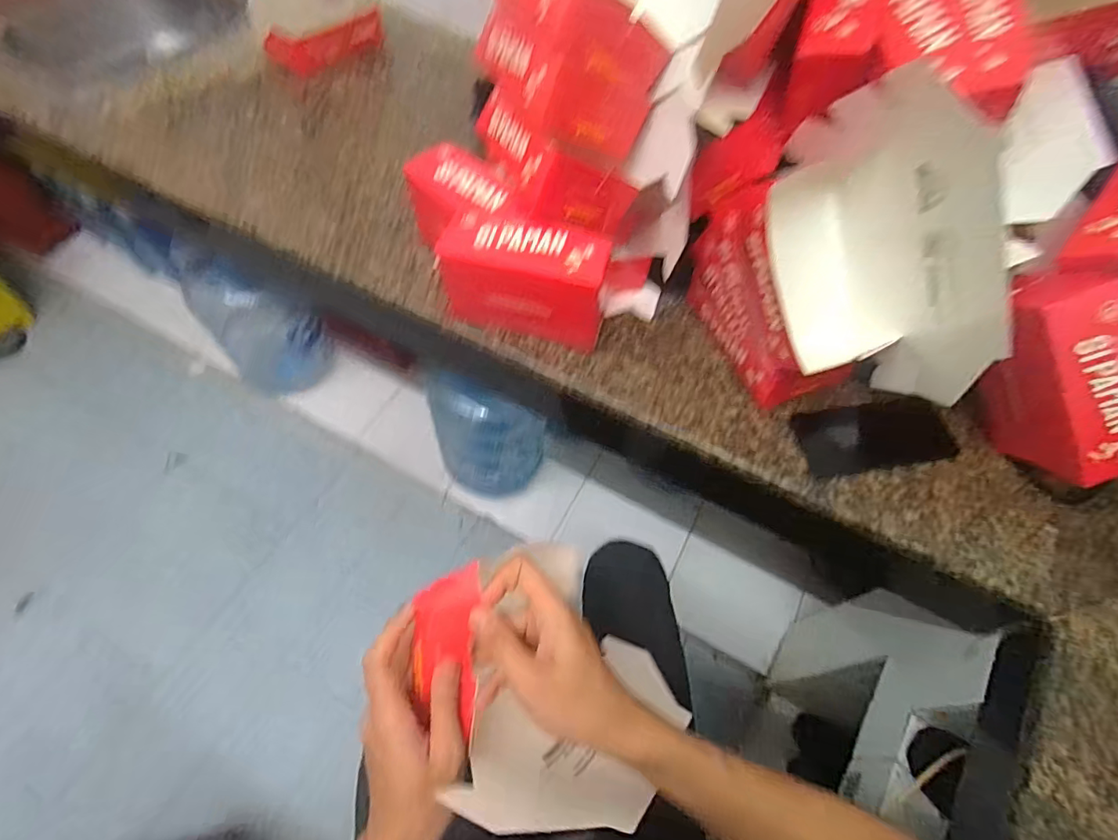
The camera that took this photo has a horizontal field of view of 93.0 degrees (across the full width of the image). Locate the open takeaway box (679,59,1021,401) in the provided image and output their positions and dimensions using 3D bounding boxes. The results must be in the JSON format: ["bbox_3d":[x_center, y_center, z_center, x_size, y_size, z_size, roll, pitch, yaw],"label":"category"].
[{"bbox_3d":[0.258,-0.132,0.508,0.128,0.269,0.275,-18,62,-13],"label":"open takeaway box"}]

